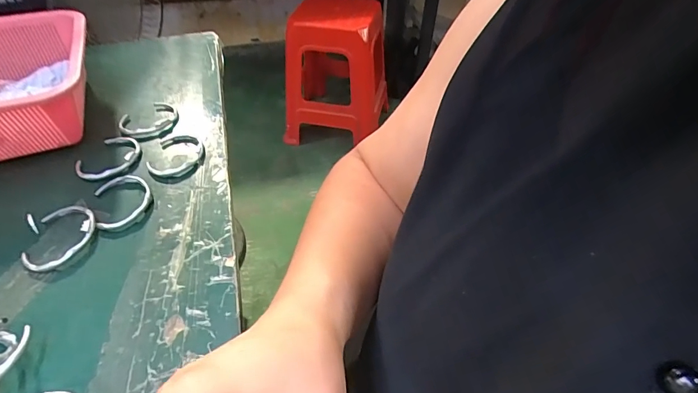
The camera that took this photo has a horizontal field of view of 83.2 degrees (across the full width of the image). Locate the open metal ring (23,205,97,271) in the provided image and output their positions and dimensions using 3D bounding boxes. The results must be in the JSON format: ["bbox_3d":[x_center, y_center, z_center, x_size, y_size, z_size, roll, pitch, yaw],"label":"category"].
[{"bbox_3d":[-0.260,0.036,0.352,0.058,0.014,0.064,28,52,24],"label":"open metal ring"}]

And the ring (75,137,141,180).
[{"bbox_3d":[-0.257,-0.043,0.425,0.054,0.007,0.068,18,49,16],"label":"ring"}]

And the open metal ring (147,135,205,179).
[{"bbox_3d":[-0.184,-0.044,0.425,0.052,0.007,0.064,4,46,3],"label":"open metal ring"}]

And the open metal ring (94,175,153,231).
[{"bbox_3d":[-0.221,0.003,0.385,0.050,0.006,0.068,-20,50,-19],"label":"open metal ring"}]

